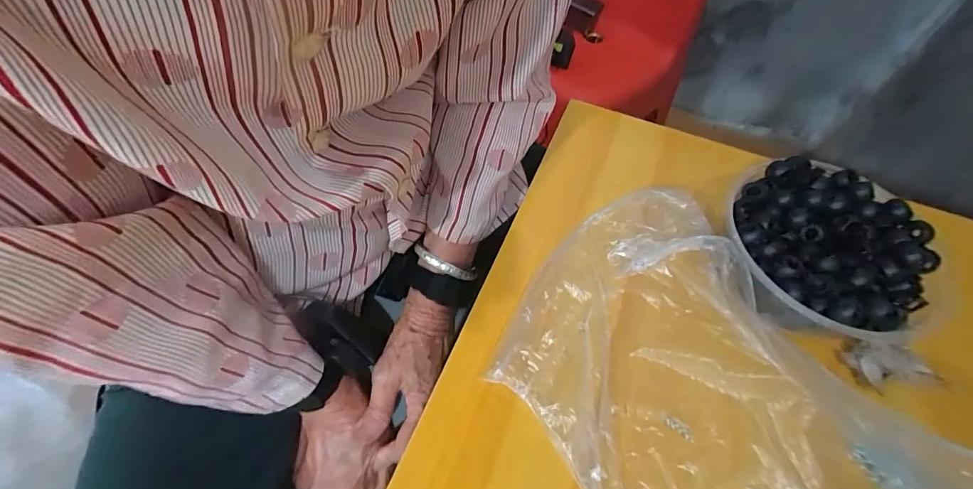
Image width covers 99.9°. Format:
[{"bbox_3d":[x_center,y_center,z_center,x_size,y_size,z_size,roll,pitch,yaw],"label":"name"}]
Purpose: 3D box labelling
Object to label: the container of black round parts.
[{"bbox_3d":[0.234,0.004,0.292,0.130,0.055,0.135,1,58,-2],"label":"container of black round parts"}]

